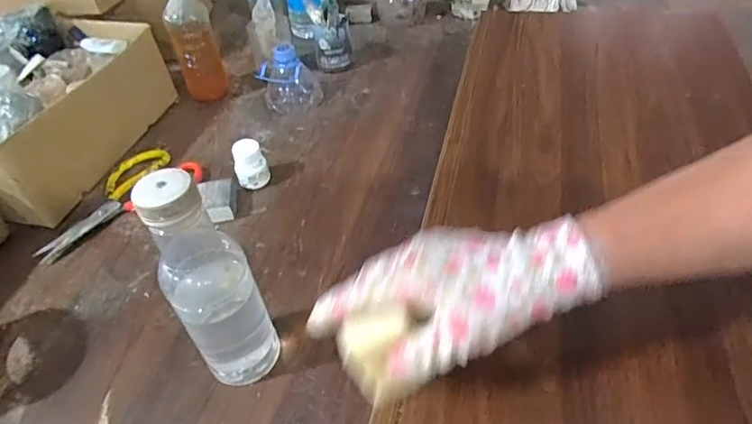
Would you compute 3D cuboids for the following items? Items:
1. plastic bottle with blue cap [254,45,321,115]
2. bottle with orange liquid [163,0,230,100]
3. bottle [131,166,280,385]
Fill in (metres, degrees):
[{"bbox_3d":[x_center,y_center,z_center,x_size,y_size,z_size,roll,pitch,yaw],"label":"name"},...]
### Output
[{"bbox_3d":[-0.132,-0.209,0.766,0.087,0.082,0.083,-8,43,-3],"label":"plastic bottle with blue cap"},{"bbox_3d":[-0.277,-0.259,0.771,0.062,0.175,0.056,-21,45,-14],"label":"bottle with orange liquid"},{"bbox_3d":[-0.127,0.060,0.394,0.062,0.208,0.052,-24,46,-16],"label":"bottle"}]

